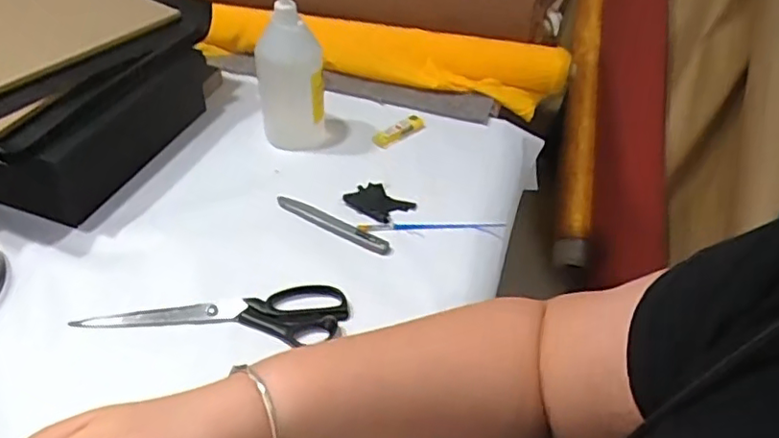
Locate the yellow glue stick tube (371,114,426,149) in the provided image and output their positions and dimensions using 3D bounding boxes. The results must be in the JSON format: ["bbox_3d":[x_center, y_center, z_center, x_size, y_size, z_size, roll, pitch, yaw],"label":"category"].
[{"bbox_3d":[0.014,-0.115,0.780,0.078,0.017,0.021,-28,51,-30],"label":"yellow glue stick tube"}]

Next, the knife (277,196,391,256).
[{"bbox_3d":[-0.062,0.005,0.652,0.139,0.008,0.017,23,45,19],"label":"knife"}]

